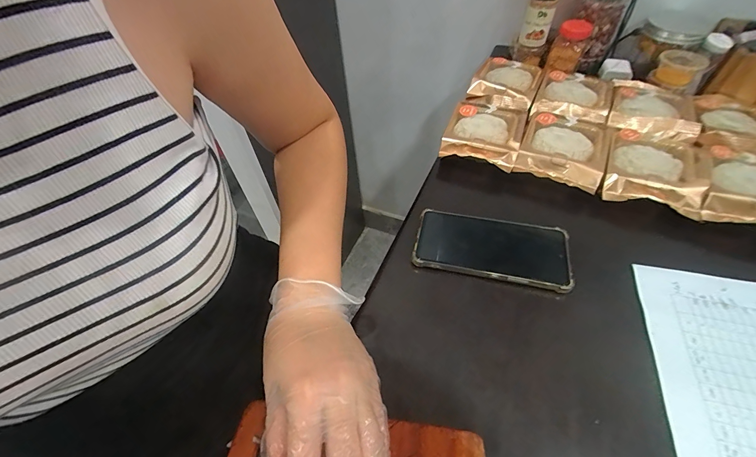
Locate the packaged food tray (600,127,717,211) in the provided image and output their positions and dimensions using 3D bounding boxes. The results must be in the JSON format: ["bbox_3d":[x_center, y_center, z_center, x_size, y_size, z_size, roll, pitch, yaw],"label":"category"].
[{"bbox_3d":[0.332,-0.073,0.396,0.100,0.032,0.112,21,56,19],"label":"packaged food tray"}]

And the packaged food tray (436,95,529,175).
[{"bbox_3d":[0.154,-0.148,0.470,0.098,0.029,0.148,18,55,17],"label":"packaged food tray"}]

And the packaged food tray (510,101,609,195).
[{"bbox_3d":[0.245,-0.118,0.439,0.097,0.032,0.143,19,56,18],"label":"packaged food tray"}]

